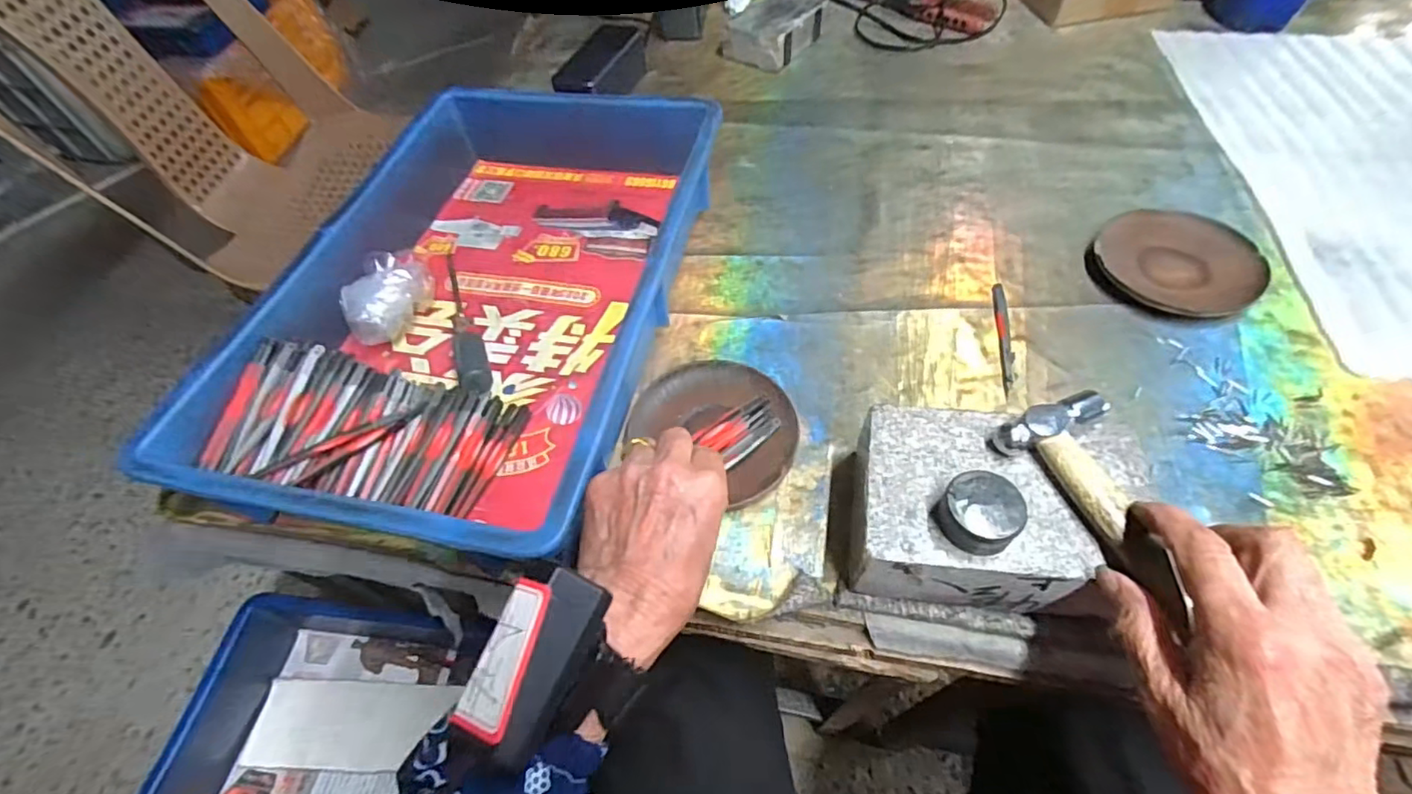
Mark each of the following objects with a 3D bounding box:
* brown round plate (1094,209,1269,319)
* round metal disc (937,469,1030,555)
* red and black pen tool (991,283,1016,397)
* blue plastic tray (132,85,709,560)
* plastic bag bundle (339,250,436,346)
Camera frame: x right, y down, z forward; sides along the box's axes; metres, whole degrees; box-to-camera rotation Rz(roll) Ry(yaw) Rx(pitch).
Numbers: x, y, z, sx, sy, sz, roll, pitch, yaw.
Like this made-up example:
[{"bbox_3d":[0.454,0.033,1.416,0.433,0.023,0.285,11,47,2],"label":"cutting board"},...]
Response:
[{"bbox_3d":[0.371,-0.109,0.469,0.112,0.020,0.095,18,60,16],"label":"brown round plate"},{"bbox_3d":[0.139,0.058,0.300,0.036,0.020,0.038,-1,57,2],"label":"round metal disc"},{"bbox_3d":[0.225,-0.046,0.446,0.010,0.004,0.106,5,57,8],"label":"red and black pen tool"},{"bbox_3d":[-0.164,-0.092,0.471,0.276,0.080,0.430,8,57,10],"label":"blue plastic tray"},{"bbox_3d":[-0.256,-0.080,0.480,0.044,0.055,0.075,25,62,20],"label":"plastic bag bundle"}]

